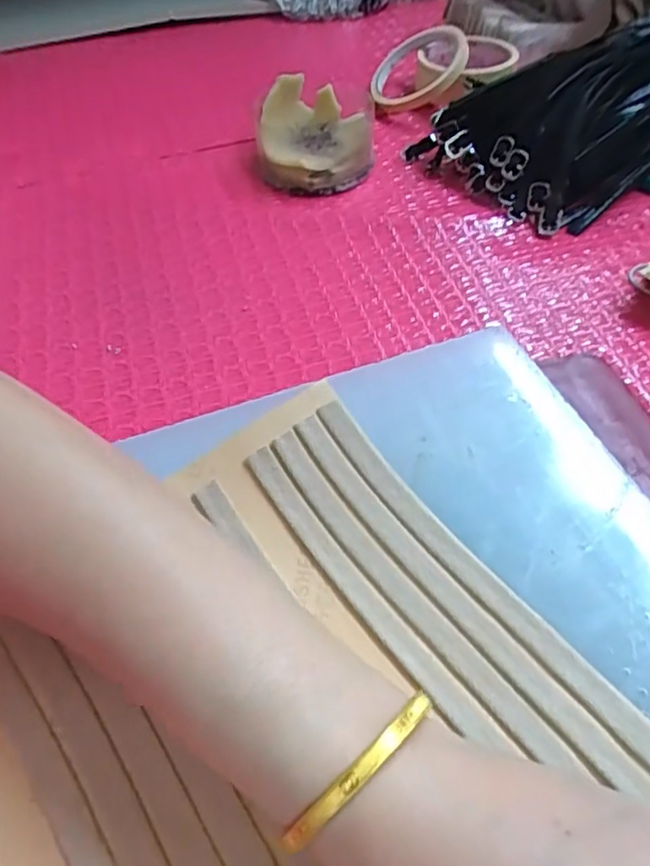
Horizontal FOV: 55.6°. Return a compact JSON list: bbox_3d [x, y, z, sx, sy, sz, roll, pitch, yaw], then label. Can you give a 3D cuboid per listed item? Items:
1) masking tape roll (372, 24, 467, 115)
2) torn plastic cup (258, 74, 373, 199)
[{"bbox_3d":[0.083,-0.326,0.549,0.086,0.018,0.079,-9,66,29],"label":"masking tape roll"},{"bbox_3d":[-0.008,-0.237,0.490,0.087,0.051,0.094,-2,52,2],"label":"torn plastic cup"}]

